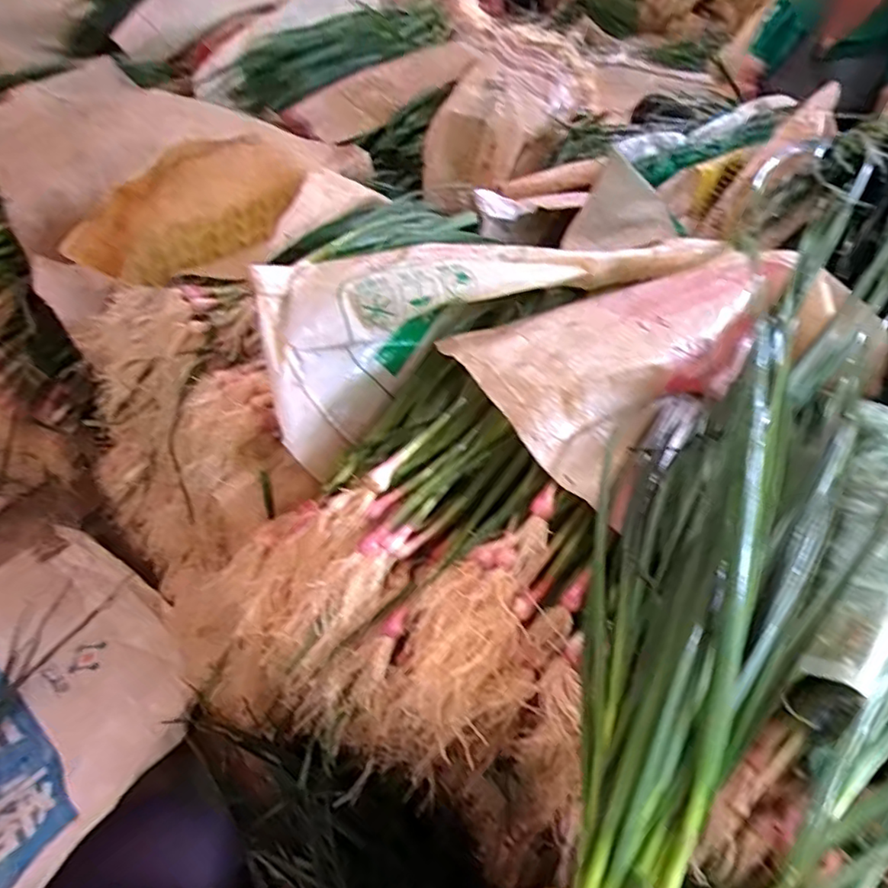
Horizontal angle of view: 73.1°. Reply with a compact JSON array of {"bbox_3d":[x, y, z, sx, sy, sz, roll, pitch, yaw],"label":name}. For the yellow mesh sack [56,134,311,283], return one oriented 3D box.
[{"bbox_3d":[-0.315,-0.281,0.733,0.284,0.131,0.099,-26,49,-2],"label":"yellow mesh sack"}]

